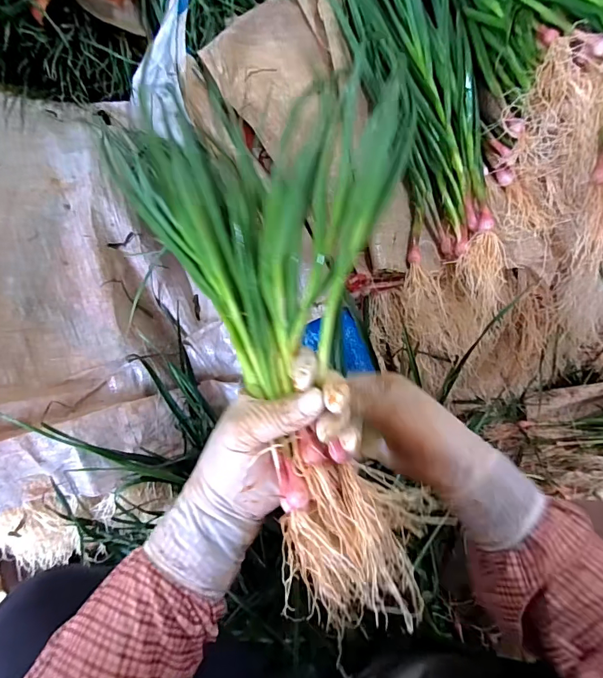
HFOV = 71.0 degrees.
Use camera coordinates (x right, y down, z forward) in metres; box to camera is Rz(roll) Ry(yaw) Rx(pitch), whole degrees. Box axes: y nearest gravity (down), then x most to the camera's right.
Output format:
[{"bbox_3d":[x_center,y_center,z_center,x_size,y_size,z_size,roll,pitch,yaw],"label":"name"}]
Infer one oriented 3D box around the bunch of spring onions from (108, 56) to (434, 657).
[{"bbox_3d":[-0.006,-0.002,0.315,0.219,0.080,0.377,-11,70,-5],"label":"bunch of spring onions"}]

